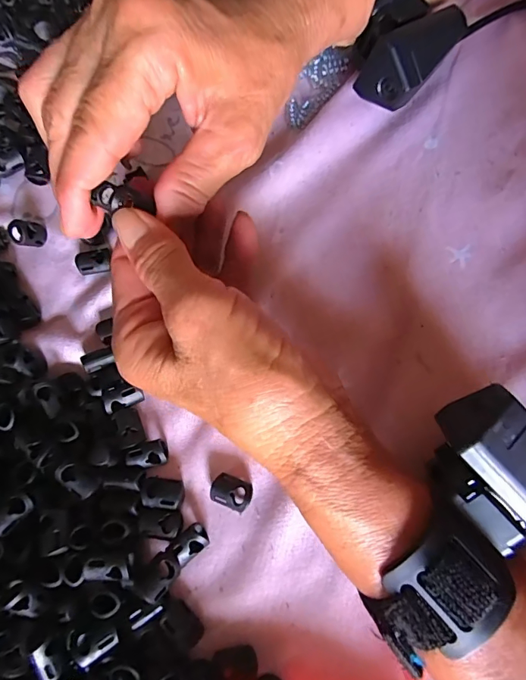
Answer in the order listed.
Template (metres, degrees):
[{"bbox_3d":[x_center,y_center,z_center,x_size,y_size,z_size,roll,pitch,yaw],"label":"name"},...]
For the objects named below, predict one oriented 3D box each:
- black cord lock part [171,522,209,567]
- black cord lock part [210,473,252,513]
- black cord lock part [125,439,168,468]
[{"bbox_3d":[-0.035,0.098,0.207,0.016,0.011,0.012,-39,77,-7],"label":"black cord lock part"},{"bbox_3d":[-0.016,0.075,0.214,0.020,0.008,0.014,18,77,7],"label":"black cord lock part"},{"bbox_3d":[-0.059,0.058,0.218,0.020,0.006,0.012,-16,75,-1],"label":"black cord lock part"}]

